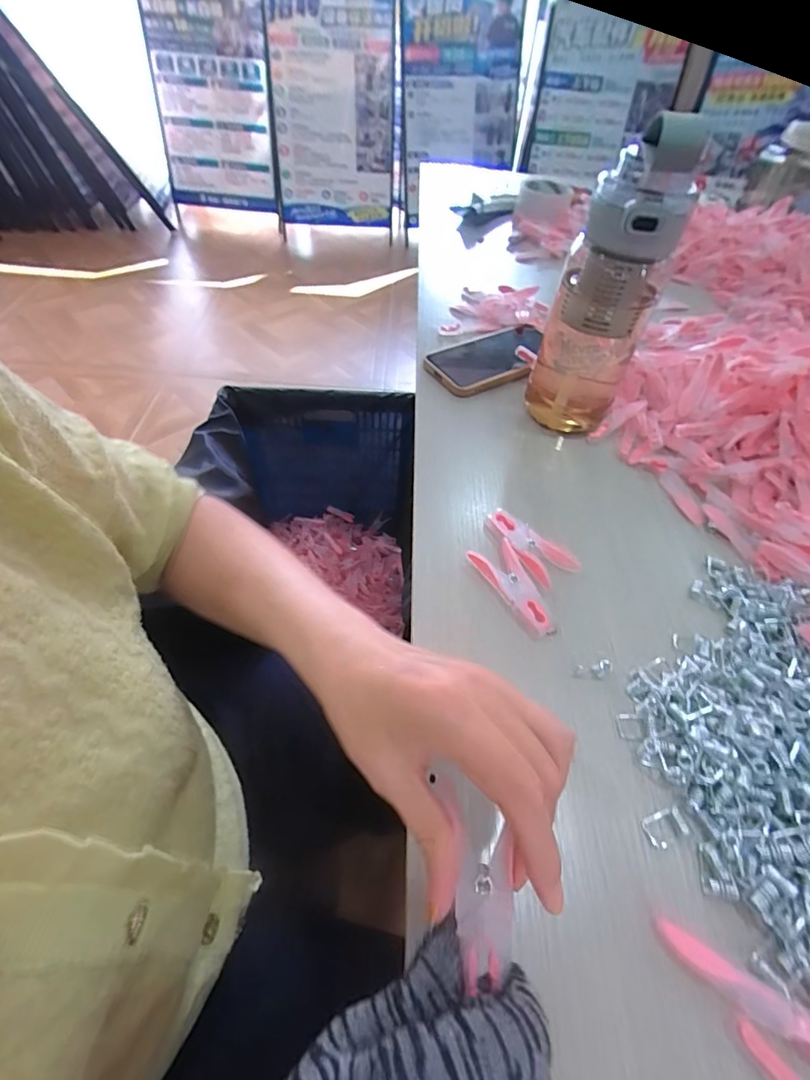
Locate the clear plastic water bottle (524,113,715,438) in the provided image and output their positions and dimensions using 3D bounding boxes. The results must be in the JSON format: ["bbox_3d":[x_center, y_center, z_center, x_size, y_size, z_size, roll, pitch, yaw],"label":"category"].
[{"bbox_3d":[0.168,-0.203,0.395,0.084,0.227,0.097,22,53,13],"label":"clear plastic water bottle"}]

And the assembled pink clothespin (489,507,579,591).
[{"bbox_3d":[0.097,0.004,0.367,0.039,0.018,0.075,-22,57,-20],"label":"assembled pink clothespin"}]

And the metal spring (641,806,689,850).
[{"bbox_3d":[0.141,0.154,0.252,0.023,0.004,0.015,-15,54,-16],"label":"metal spring"}]

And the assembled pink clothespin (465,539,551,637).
[{"bbox_3d":[0.077,0.035,0.340,0.032,0.015,0.077,-16,55,-17],"label":"assembled pink clothespin"}]

